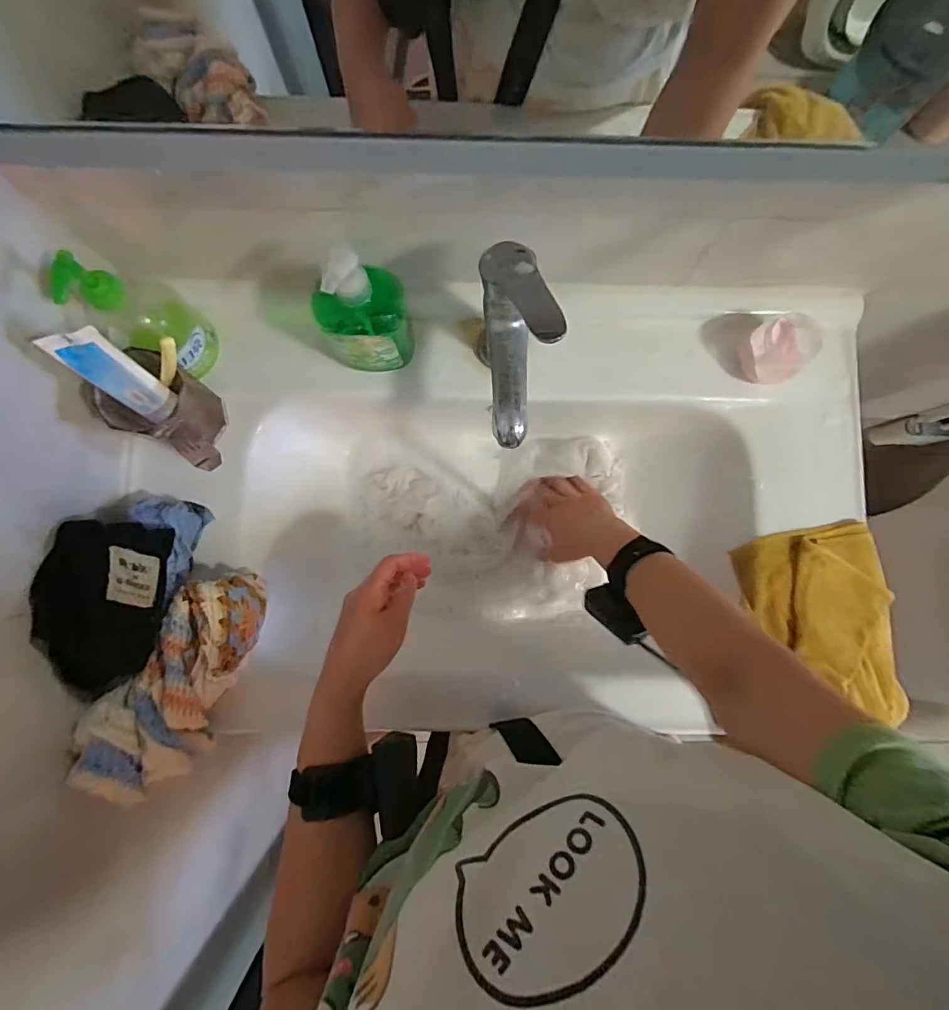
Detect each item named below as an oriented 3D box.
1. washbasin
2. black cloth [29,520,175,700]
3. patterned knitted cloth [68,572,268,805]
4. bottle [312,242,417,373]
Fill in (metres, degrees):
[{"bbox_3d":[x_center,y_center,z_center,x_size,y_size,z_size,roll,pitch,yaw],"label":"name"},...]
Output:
[{"bbox_3d":[0.037,0.009,0.564,0.763,0.150,0.464,0,85,-1],"label":"washbasin"},{"bbox_3d":[-0.327,0.095,0.453,0.076,0.100,0.154,3,85,-1],"label":"black cloth"},{"bbox_3d":[-0.279,0.173,0.459,0.101,0.067,0.222,35,85,2],"label":"patterned knitted cloth"},{"bbox_3d":[-0.105,-0.182,0.452,0.081,0.168,0.064,-9,85,-2],"label":"bottle"}]

